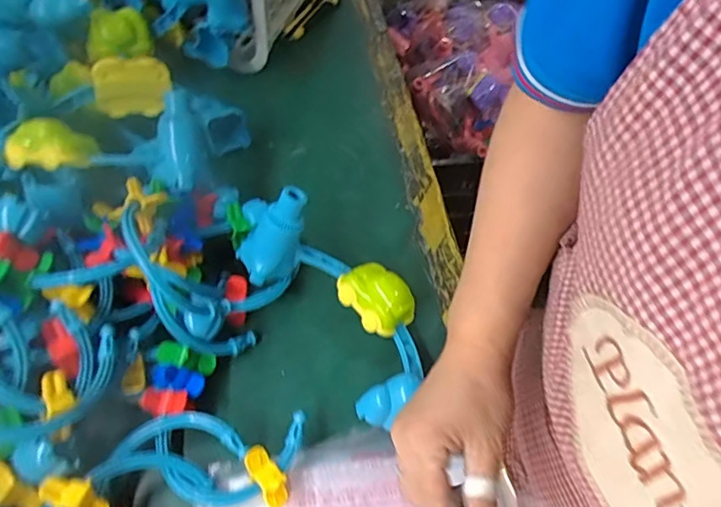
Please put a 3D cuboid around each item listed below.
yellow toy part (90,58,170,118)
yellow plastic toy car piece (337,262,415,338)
[{"bbox_3d":[-0.259,-0.190,0.599,0.080,0.070,0.018,-18,59,-12],"label":"yellow toy part"},{"bbox_3d":[0.017,0.051,0.568,0.064,0.045,0.080,-36,64,-22],"label":"yellow plastic toy car piece"}]

